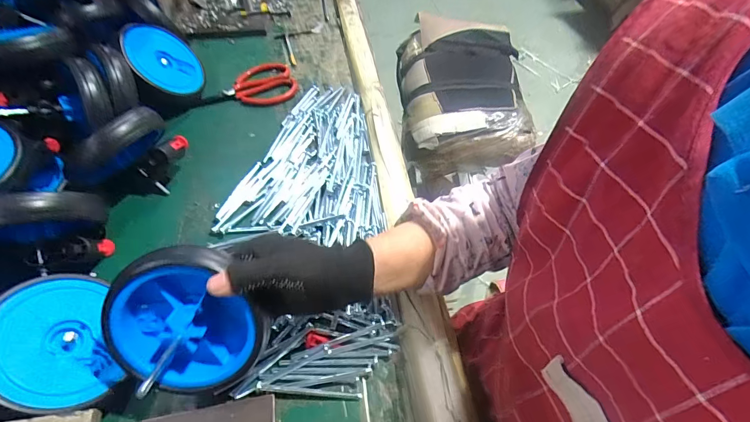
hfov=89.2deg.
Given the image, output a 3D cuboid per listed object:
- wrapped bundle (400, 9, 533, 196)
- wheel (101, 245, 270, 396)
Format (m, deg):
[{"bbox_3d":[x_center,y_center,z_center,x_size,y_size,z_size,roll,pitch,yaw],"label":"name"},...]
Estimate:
[{"bbox_3d":[0.209,-0.307,0.953,0.289,0.118,0.450,-2,54,2],"label":"wrapped bundle"},{"bbox_3d":[-0.162,0.096,0.327,0.124,0.130,0.055,-24,17,2],"label":"wheel"}]

